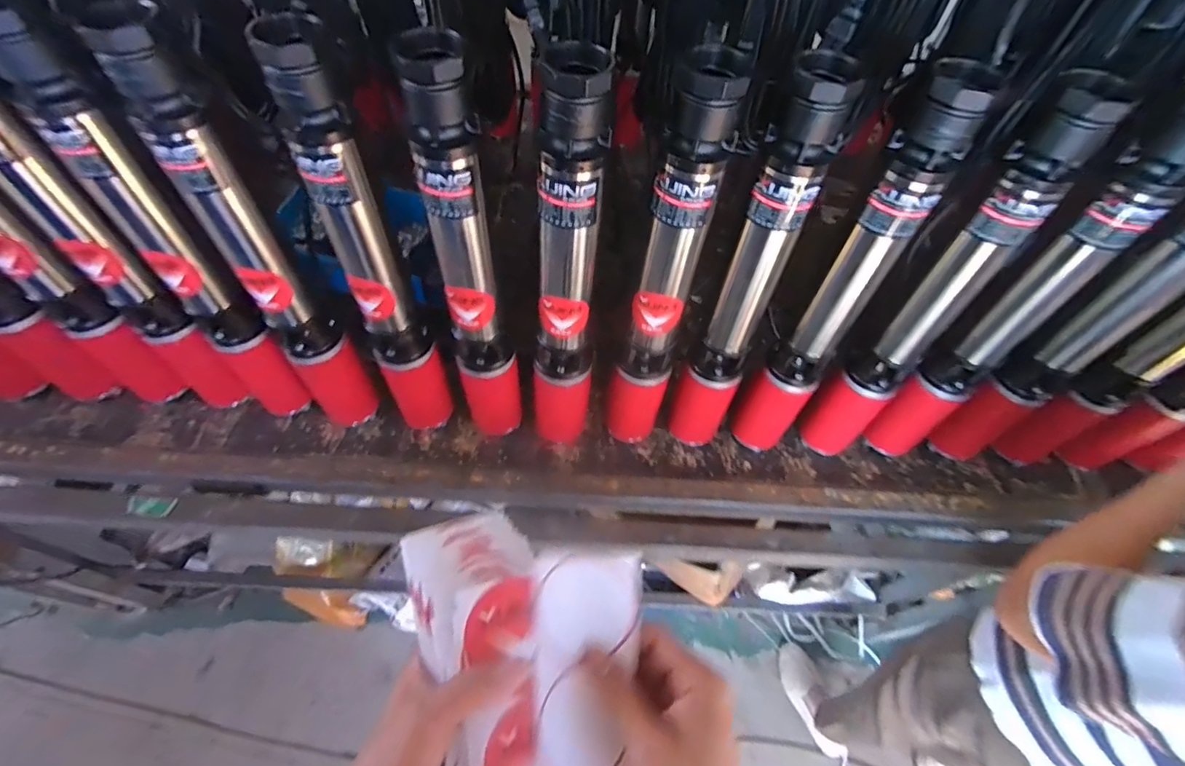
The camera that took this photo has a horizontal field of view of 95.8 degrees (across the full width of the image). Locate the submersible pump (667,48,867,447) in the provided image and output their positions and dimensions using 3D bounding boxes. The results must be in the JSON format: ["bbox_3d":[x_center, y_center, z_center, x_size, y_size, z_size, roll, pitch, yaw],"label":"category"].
[{"bbox_3d":[0.166,-0.079,0.611,0.068,0.523,0.069,25,61,12],"label":"submersible pump"}]

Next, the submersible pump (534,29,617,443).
[{"bbox_3d":[-0.029,-0.091,0.585,0.065,0.488,0.070,10,59,3],"label":"submersible pump"}]

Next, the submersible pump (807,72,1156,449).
[{"bbox_3d":[0.365,-0.060,0.609,0.069,0.521,0.083,-32,66,-20],"label":"submersible pump"}]

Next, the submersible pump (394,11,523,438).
[{"bbox_3d":[-0.132,-0.100,0.577,0.067,0.482,0.067,-10,60,-9],"label":"submersible pump"}]

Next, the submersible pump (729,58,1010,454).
[{"bbox_3d":[0.266,-0.067,0.610,0.075,0.524,0.078,33,63,16],"label":"submersible pump"}]

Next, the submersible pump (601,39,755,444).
[{"bbox_3d":[0.074,-0.092,0.590,0.063,0.486,0.076,16,59,7],"label":"submersible pump"}]

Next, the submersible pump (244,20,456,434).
[{"bbox_3d":[-0.240,-0.097,0.597,0.075,0.523,0.078,-26,64,-17],"label":"submersible pump"}]

